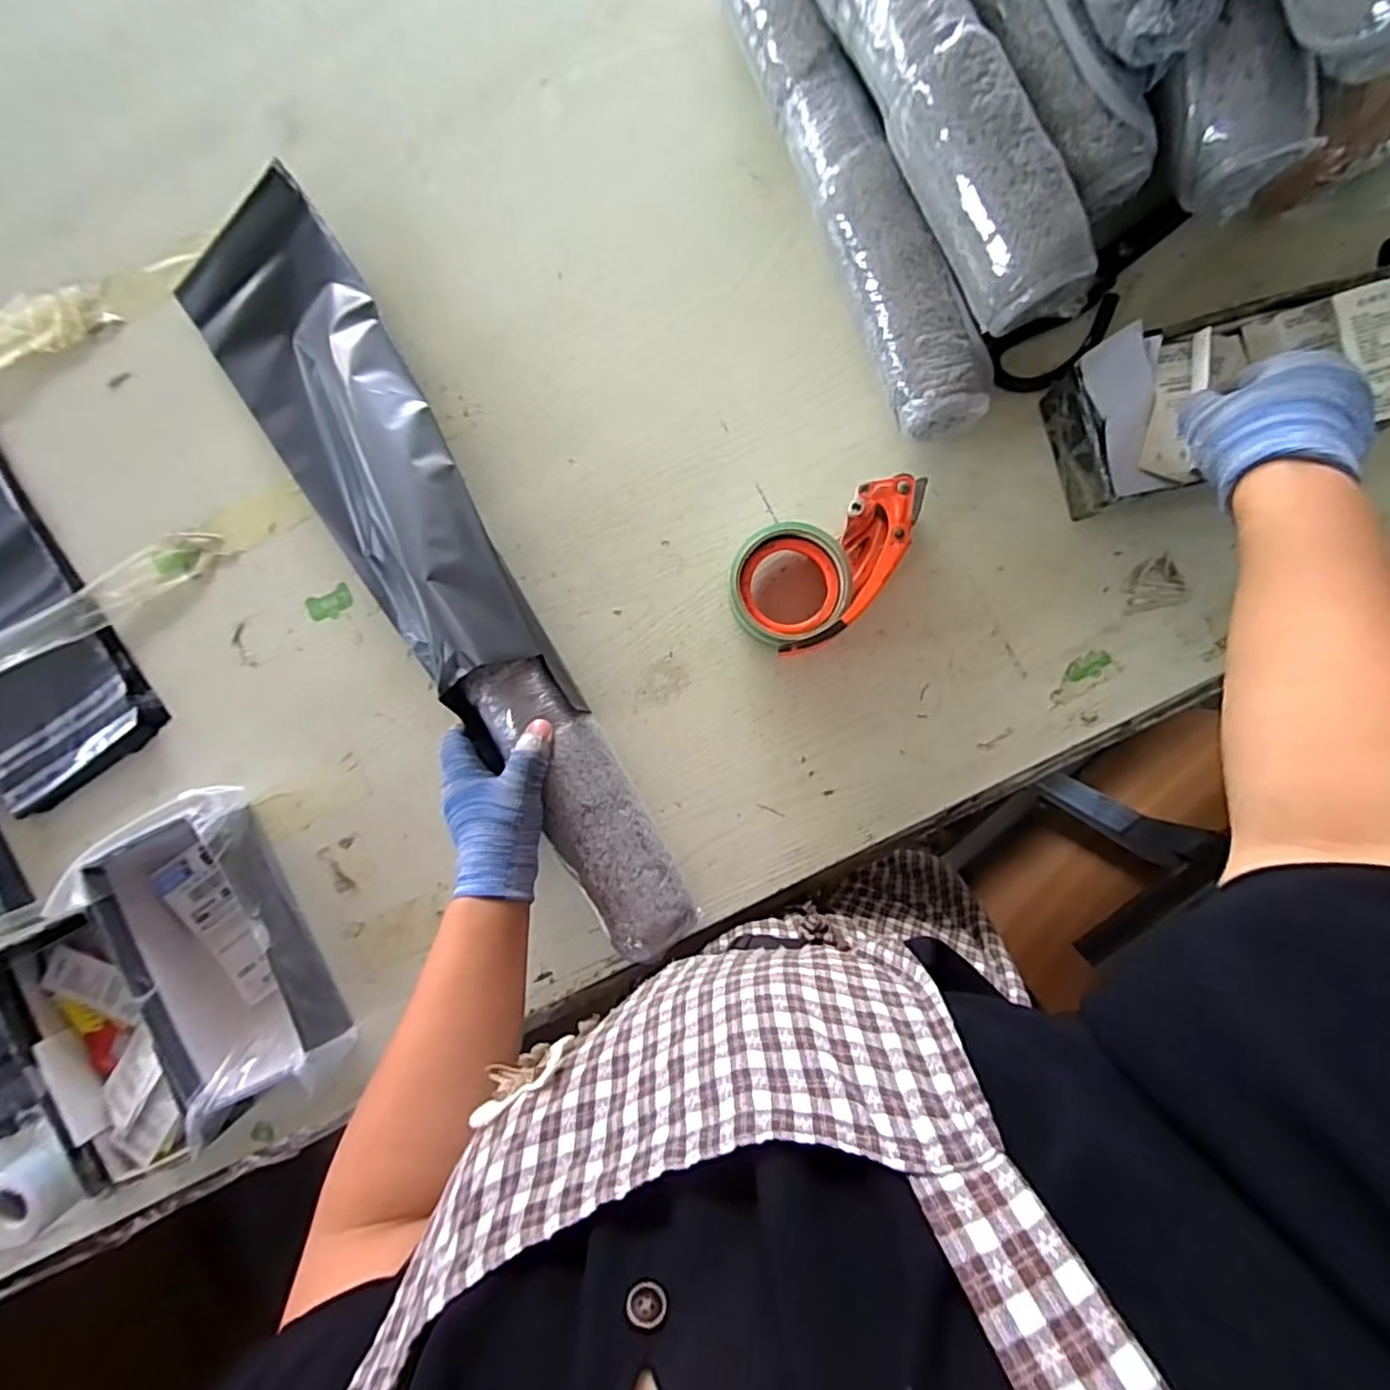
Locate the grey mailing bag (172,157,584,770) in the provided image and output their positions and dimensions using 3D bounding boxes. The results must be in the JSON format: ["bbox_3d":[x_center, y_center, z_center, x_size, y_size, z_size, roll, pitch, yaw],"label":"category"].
[{"bbox_3d":[-0.248,-0.175,0.487,0.131,0.069,0.469,-33,83,1],"label":"grey mailing bag"}]

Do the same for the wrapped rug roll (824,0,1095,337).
[{"bbox_3d":[0.131,-0.416,0.387,0.056,0.065,0.392,-29,88,4],"label":"wrapped rug roll"}]

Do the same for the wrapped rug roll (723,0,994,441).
[{"bbox_3d":[0.110,-0.388,0.469,0.065,0.078,0.412,-22,89,5],"label":"wrapped rug roll"}]

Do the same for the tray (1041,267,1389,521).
[{"bbox_3d":[0.369,-0.213,0.438,0.214,0.049,0.107,-19,92,11],"label":"tray"}]

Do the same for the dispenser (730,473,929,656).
[{"bbox_3d":[0.102,-0.092,0.479,0.153,0.062,0.090,-22,89,4],"label":"dispenser"}]

